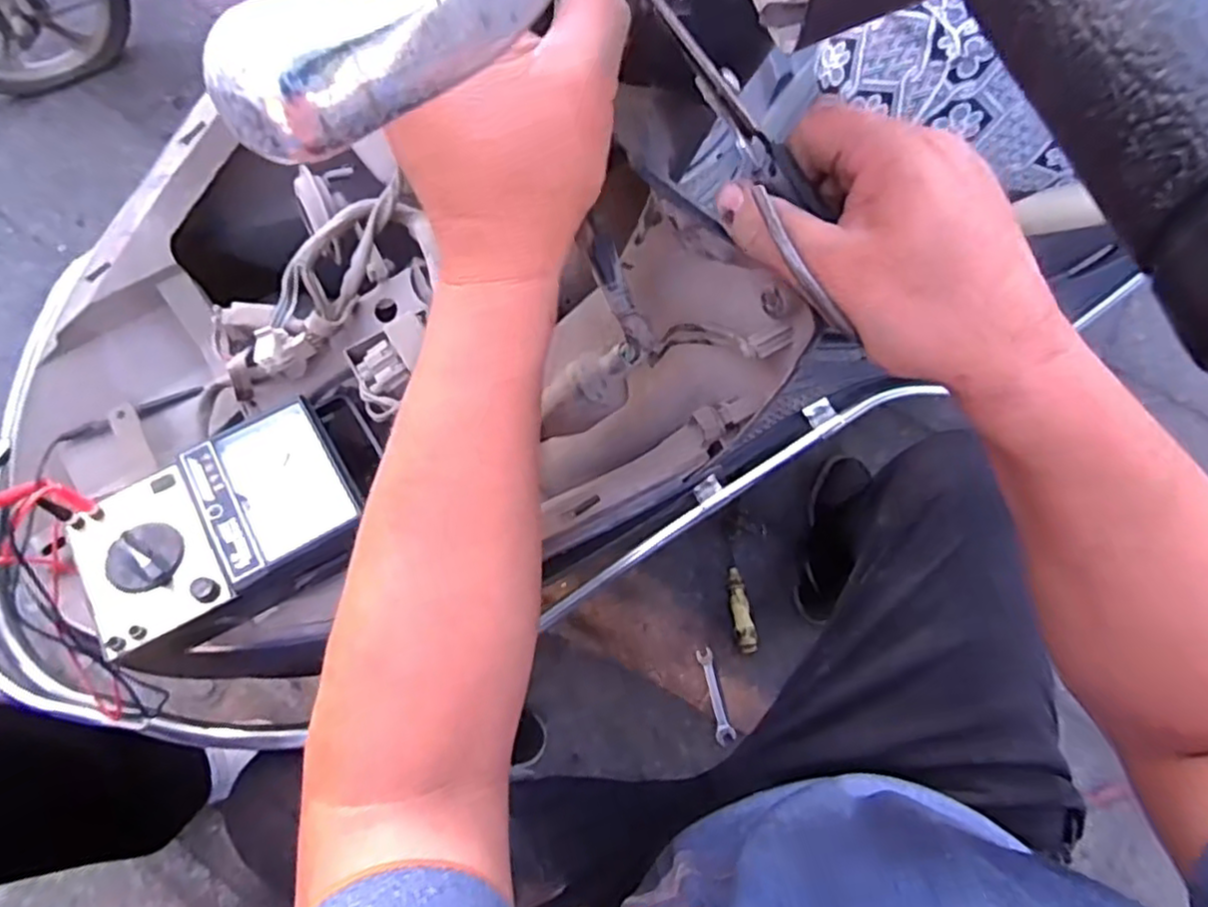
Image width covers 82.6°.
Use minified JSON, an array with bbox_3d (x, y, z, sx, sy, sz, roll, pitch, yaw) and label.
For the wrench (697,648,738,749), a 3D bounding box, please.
[{"bbox_3d":[0.167,0.362,1.029,0.028,0.007,0.134,-12,73,-5],"label":"wrench"}]

